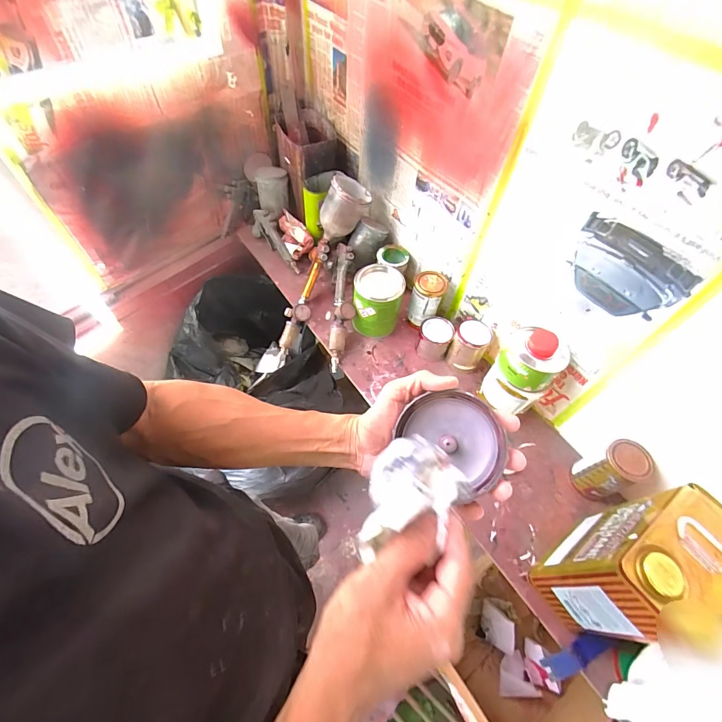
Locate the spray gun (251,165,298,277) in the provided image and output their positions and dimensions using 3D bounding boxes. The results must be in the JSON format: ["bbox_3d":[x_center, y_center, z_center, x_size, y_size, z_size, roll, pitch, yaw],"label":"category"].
[{"bbox_3d":[-0.235,-0.365,0.963,0.109,0.099,0.273,-6,93,-8],"label":"spray gun"}]

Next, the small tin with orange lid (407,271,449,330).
[{"bbox_3d":[0.146,-0.132,0.837,0.066,0.130,0.070,2,58,-3],"label":"small tin with orange lid"}]

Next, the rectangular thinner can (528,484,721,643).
[{"bbox_3d":[0.371,0.285,0.509,0.169,0.233,0.120,-22,62,-17],"label":"rectangular thinner can"}]

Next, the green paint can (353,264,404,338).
[{"bbox_3d":[0.036,-0.135,0.827,0.103,0.124,0.099,2,58,-3],"label":"green paint can"}]

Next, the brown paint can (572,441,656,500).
[{"bbox_3d":[0.433,0.194,0.642,0.067,0.128,0.068,2,58,-3],"label":"brown paint can"}]

